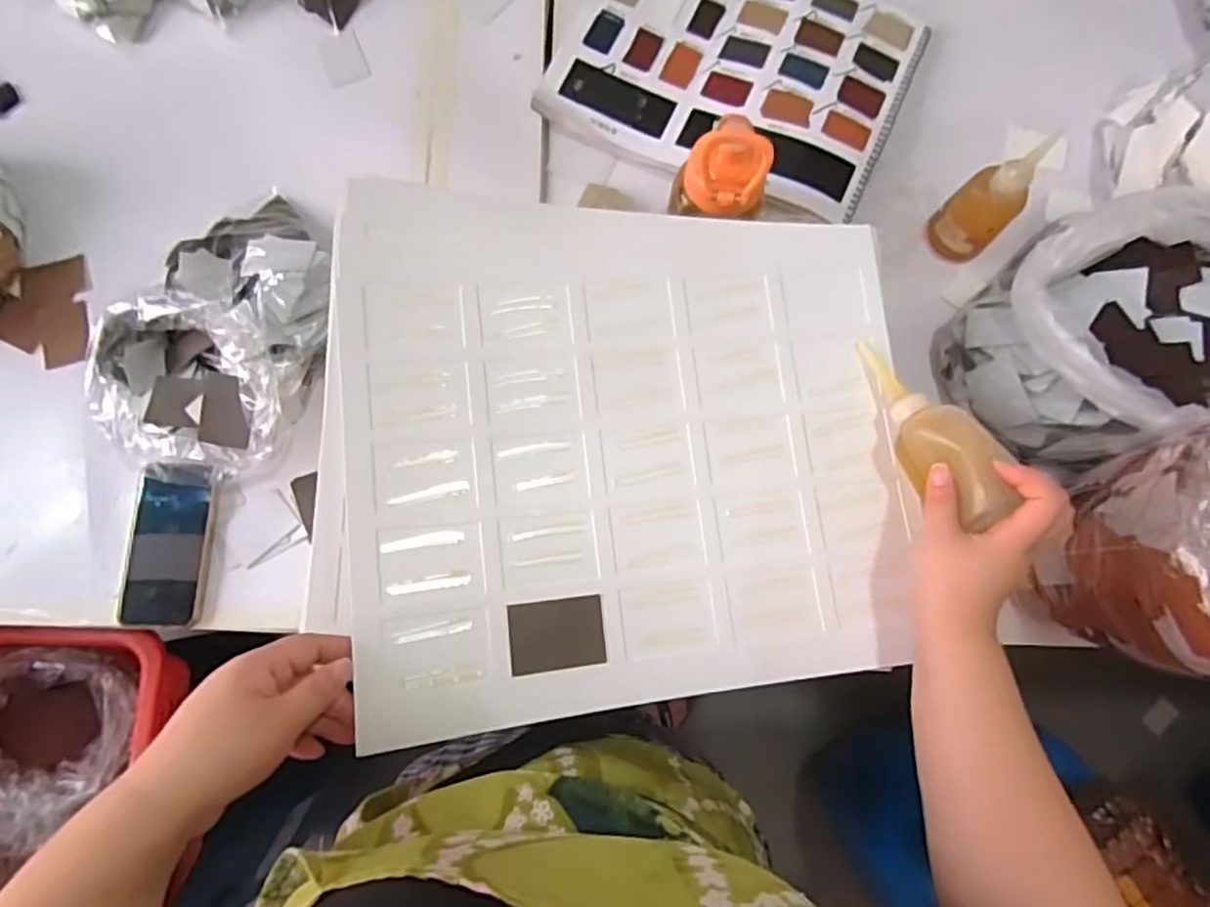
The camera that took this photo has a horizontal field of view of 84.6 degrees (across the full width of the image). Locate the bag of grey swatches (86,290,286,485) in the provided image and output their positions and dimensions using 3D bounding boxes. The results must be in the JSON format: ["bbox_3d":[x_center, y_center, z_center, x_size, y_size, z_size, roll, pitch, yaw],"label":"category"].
[{"bbox_3d":[-0.388,-0.064,0.637,0.193,0.091,0.166,3,79,1],"label":"bag of grey swatches"}]

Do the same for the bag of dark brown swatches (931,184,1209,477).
[{"bbox_3d":[0.494,-0.127,0.638,0.298,0.124,0.231,-23,80,-4],"label":"bag of dark brown swatches"}]

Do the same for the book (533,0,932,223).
[{"bbox_3d":[0.149,-0.435,0.734,0.357,0.023,0.298,23,80,4],"label":"book"}]

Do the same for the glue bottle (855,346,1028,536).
[{"bbox_3d":[0.240,-0.018,0.498,0.049,0.046,0.168,-17,45,-3],"label":"glue bottle"}]

